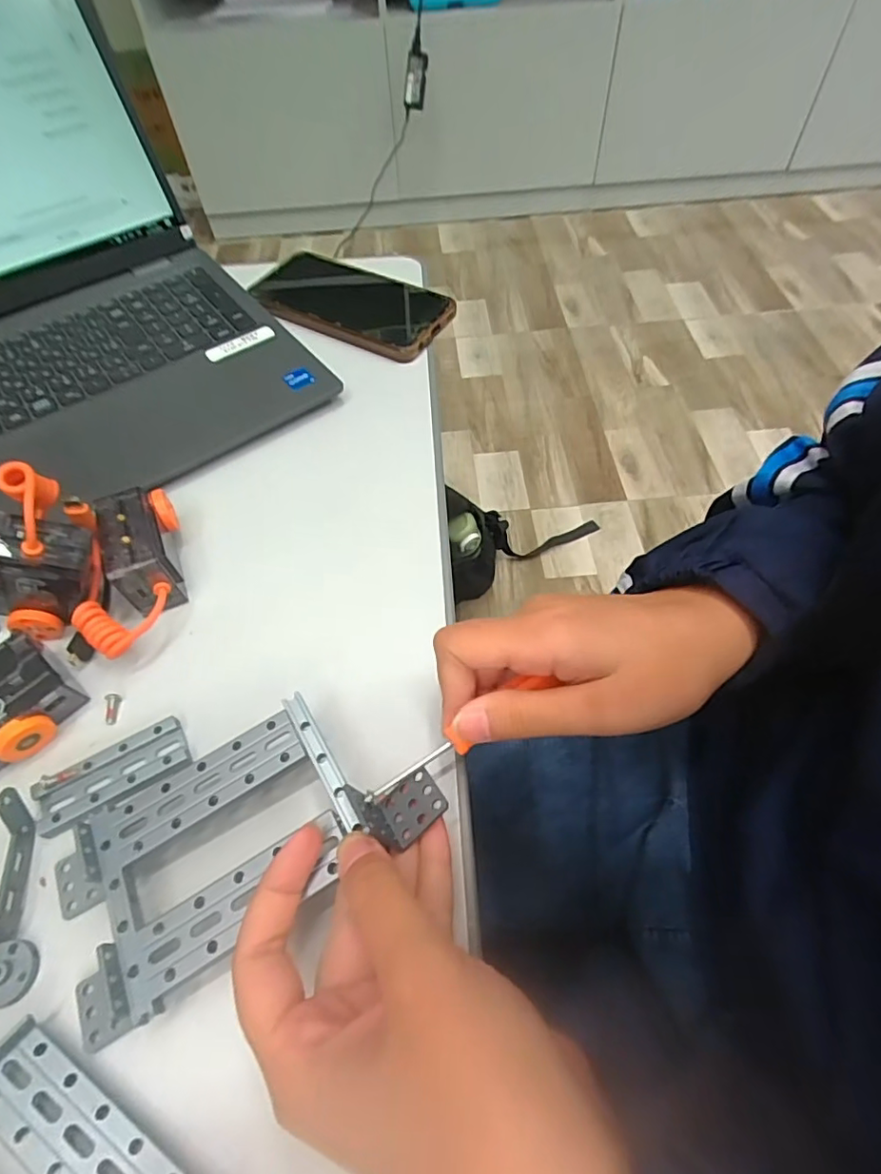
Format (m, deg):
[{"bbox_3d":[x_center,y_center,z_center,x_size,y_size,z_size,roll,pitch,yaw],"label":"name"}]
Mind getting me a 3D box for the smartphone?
[{"bbox_3d":[-0.071,-0.227,0.446,0.159,0.014,0.087,22,60,16],"label":"smartphone"}]

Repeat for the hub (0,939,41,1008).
[{"bbox_3d":[-0.165,0.146,0.214,0.021,0.005,0.021,-1,57,2],"label":"hub"}]

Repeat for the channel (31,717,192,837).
[{"bbox_3d":[-0.146,0.084,0.253,0.063,0.010,0.026,-27,60,-15],"label":"channel"}]

